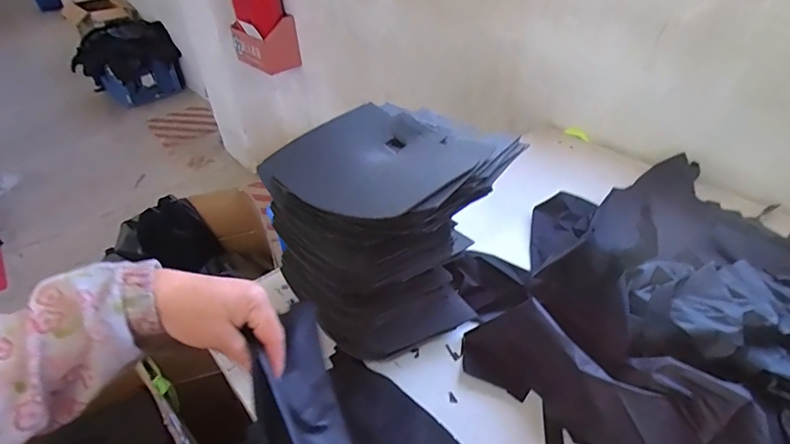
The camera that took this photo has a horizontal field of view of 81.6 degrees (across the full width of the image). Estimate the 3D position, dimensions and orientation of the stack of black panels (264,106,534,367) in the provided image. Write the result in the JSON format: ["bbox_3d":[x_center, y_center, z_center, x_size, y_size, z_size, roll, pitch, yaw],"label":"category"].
[{"bbox_3d":[-0.003,-0.002,0.651,0.283,0.241,0.250,-26,43,-26],"label":"stack of black panels"}]

